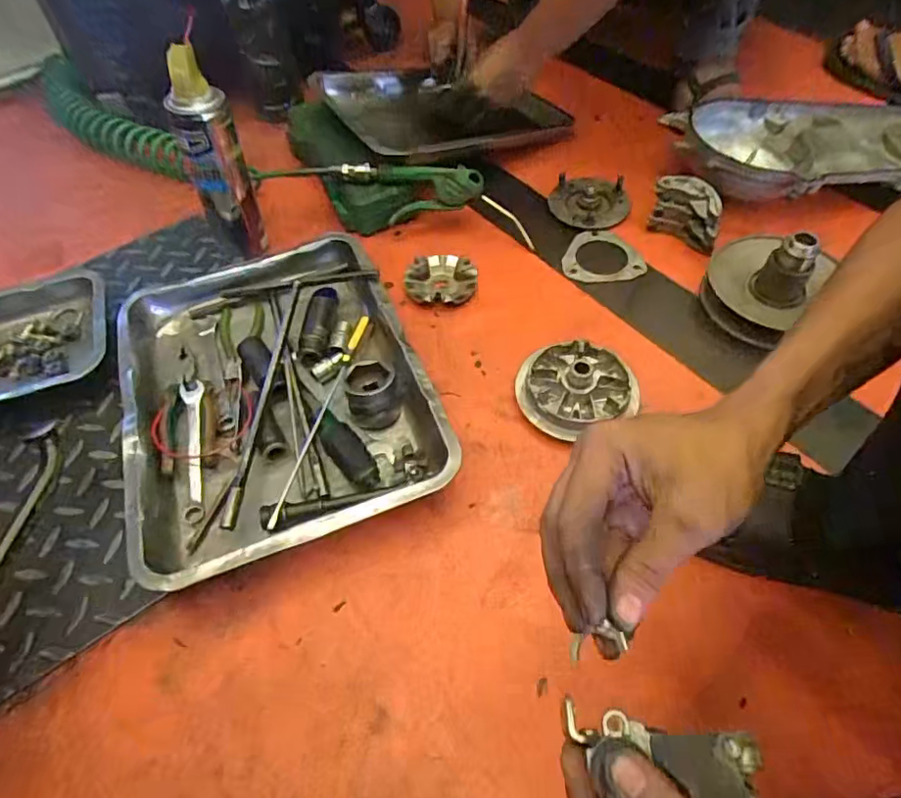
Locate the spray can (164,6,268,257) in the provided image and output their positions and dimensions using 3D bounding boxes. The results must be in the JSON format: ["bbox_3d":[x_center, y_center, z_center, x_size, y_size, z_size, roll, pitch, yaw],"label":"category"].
[{"bbox_3d":[-0.274,-0.282,0.648,0.065,0.244,0.067,-2,55,2],"label":"spray can"}]

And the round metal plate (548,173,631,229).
[{"bbox_3d":[0.190,-0.269,0.755,0.106,0.021,0.102,-2,55,2],"label":"round metal plate"}]

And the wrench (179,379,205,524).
[{"bbox_3d":[-0.254,0.047,0.546,0.022,0.005,0.157,-4,56,-18],"label":"wrench"}]

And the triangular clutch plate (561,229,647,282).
[{"bbox_3d":[0.190,-0.183,0.710,0.100,0.005,0.086,-6,60,-1],"label":"triangular clutch plate"}]

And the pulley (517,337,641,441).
[{"bbox_3d":[0.126,-0.014,0.573,0.110,0.048,0.102,-2,55,2],"label":"pulley"}]

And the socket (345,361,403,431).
[{"bbox_3d":[-0.078,-0.009,0.549,0.051,0.043,0.056,-12,55,-6],"label":"socket"}]

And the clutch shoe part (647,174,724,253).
[{"bbox_3d":[0.296,-0.232,0.698,0.089,0.066,0.041,34,63,24],"label":"clutch shoe part"}]

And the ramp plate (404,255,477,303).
[{"bbox_3d":[-0.012,-0.146,0.681,0.084,0.017,0.072,2,55,5],"label":"ramp plate"}]

